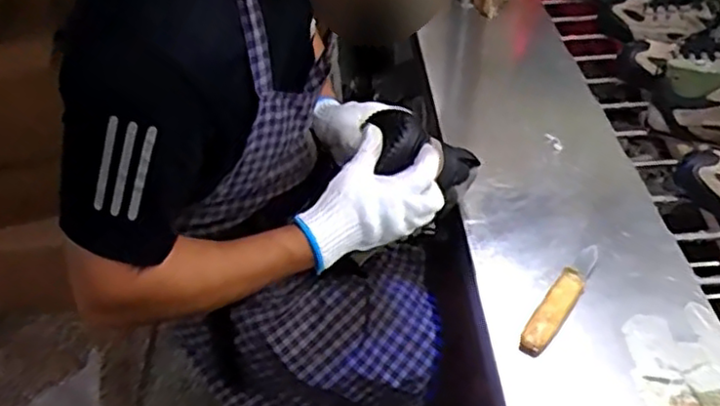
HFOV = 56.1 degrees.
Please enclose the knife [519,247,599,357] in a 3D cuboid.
[{"bbox_3d":[0.219,0.098,0.724,0.031,0.019,0.168,24,50,28],"label":"knife"}]

